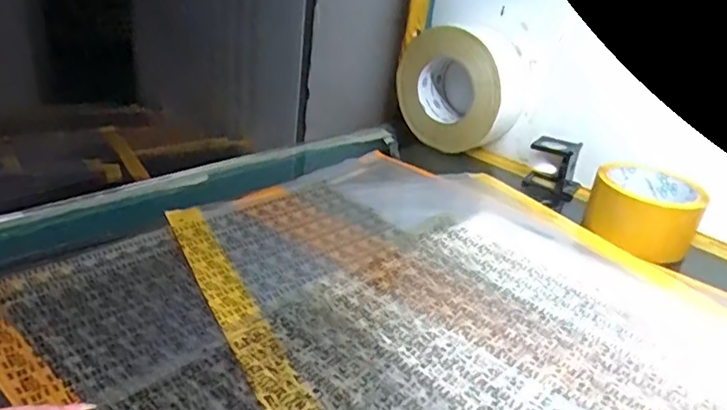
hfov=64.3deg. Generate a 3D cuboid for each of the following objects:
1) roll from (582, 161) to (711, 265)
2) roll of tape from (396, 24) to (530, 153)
[{"bbox_3d":[0.256,0.001,0.532,0.093,0.049,0.085,21,29,25],"label":"roll"},{"bbox_3d":[0.110,-0.132,0.670,0.071,0.131,0.137,-17,35,-39],"label":"roll of tape"}]

